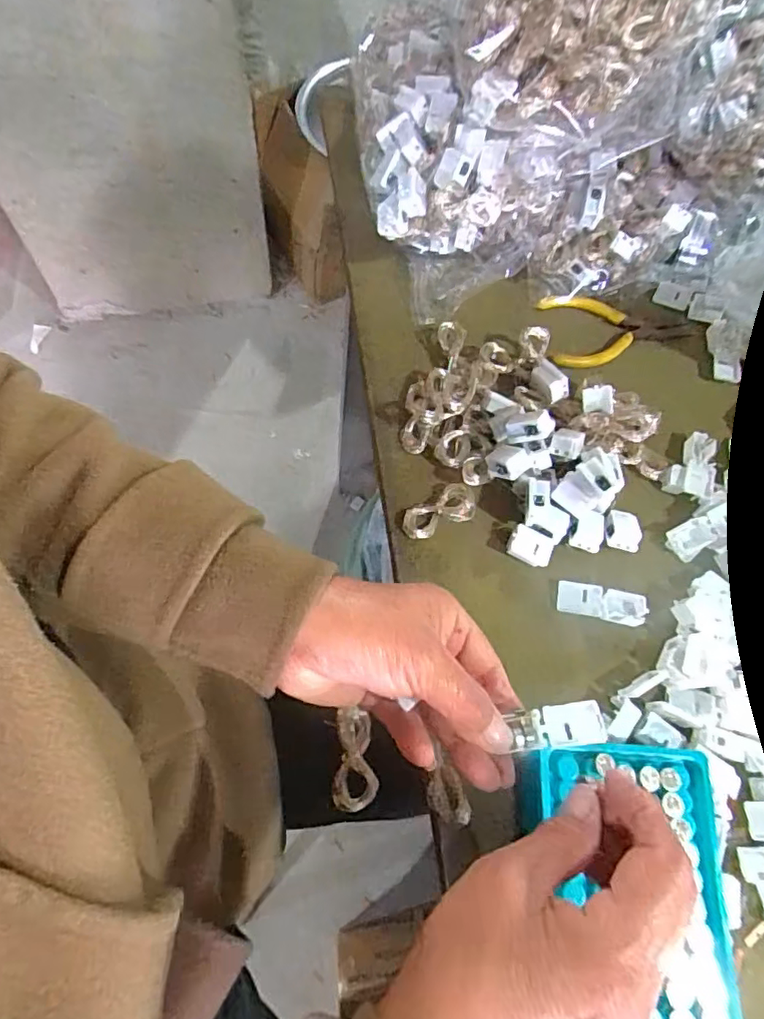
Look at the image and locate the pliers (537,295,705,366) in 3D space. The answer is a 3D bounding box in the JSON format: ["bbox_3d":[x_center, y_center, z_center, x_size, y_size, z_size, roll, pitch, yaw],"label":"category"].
[{"bbox_3d":[0.188,-0.136,0.441,0.129,0.015,0.060,0,68,-5],"label":"pliers"}]

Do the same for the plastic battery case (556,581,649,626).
[{"bbox_3d":[0.138,0.059,0.360,0.054,0.007,0.020,11,68,-1],"label":"plastic battery case"}]

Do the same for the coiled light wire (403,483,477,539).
[{"bbox_3d":[0.037,0.003,0.373,0.049,0.013,0.025,-24,72,-14],"label":"coiled light wire"}]

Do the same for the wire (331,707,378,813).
[{"bbox_3d":[-0.014,0.137,0.312,0.025,0.006,0.051,16,51,-18],"label":"wire"}]

